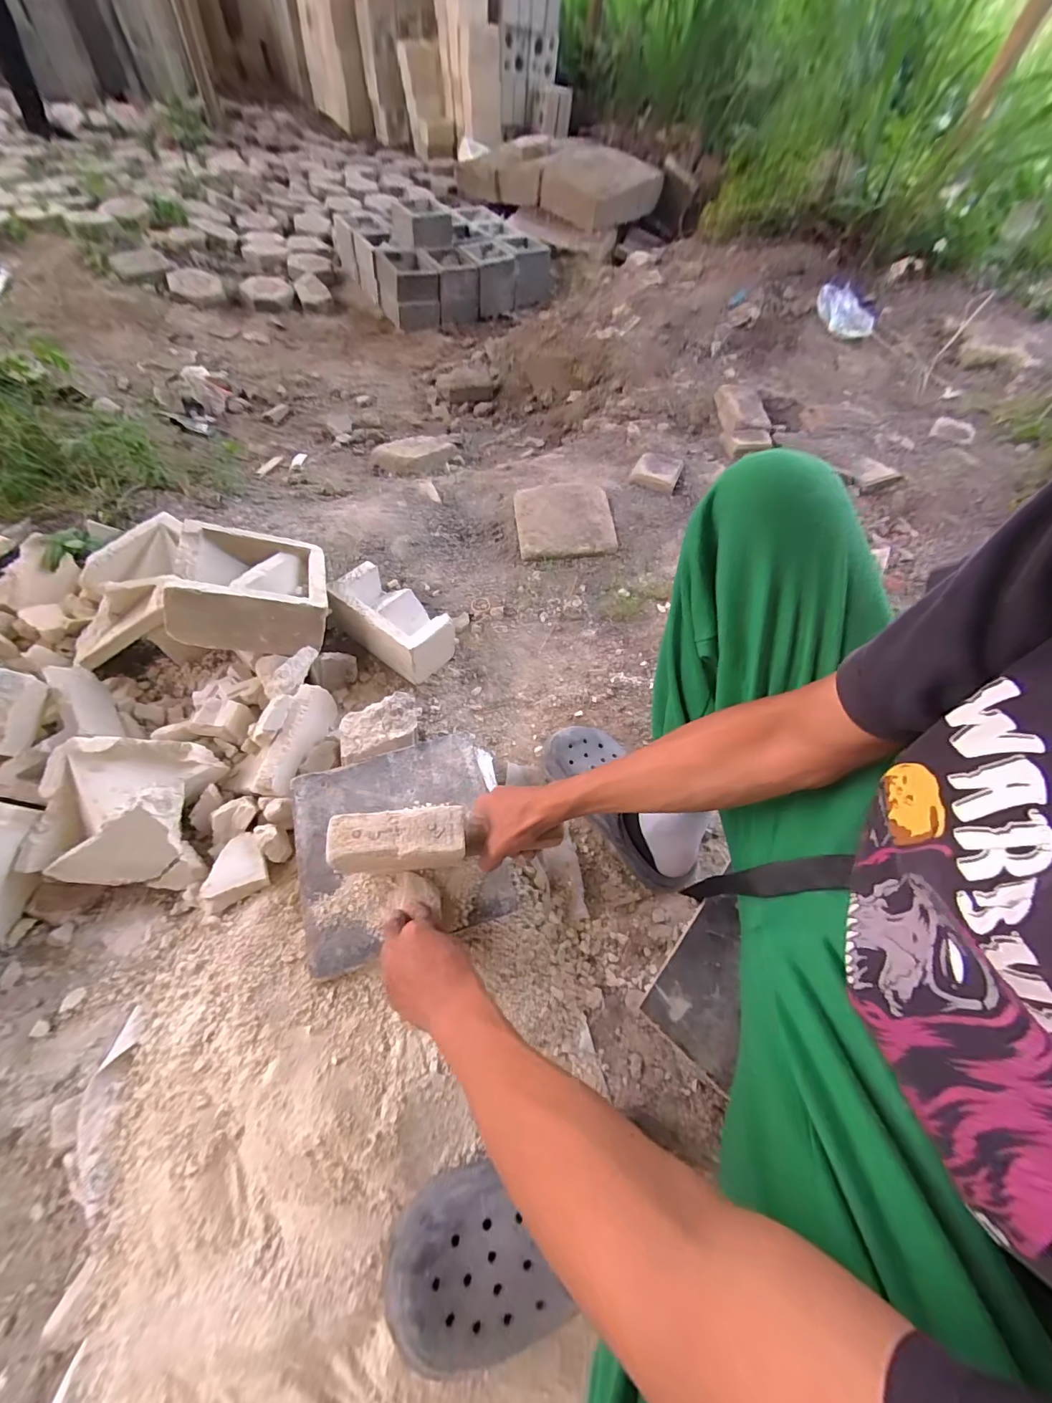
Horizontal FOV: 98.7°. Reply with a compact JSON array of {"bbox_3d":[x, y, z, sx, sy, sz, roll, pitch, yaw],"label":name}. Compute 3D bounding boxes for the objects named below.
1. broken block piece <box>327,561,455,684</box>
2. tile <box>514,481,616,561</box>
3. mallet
[{"bbox_3d":[-0.231,-0.140,0.785,0.198,0.095,0.112,31,62,13],"label":"broken block piece"},{"bbox_3d":[0.082,-0.391,0.957,0.200,0.024,0.203,-4,67,-4],"label":"tile"},{"bbox_3d":[-0.079,0.147,0.485,0.245,0.049,0.056,3,57,-19],"label":"mallet"}]

